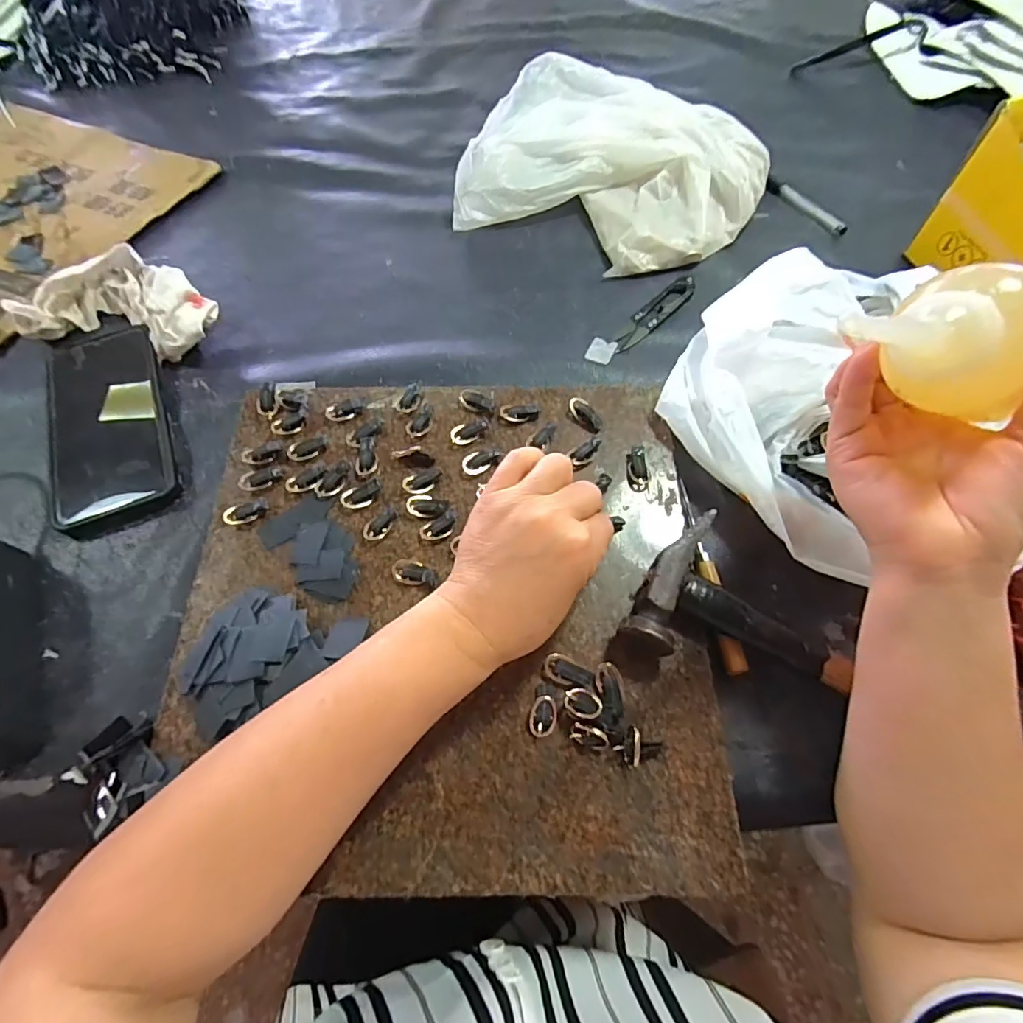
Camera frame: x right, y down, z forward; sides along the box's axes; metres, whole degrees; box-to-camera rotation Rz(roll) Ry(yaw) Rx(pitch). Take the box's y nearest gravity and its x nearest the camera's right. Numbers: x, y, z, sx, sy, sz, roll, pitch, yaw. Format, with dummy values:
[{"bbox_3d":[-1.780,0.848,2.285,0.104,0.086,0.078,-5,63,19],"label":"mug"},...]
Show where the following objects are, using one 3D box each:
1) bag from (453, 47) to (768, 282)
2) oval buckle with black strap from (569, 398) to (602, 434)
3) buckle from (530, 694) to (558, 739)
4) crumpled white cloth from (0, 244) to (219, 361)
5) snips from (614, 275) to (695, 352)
[{"bbox_3d":[0.097,-0.334,0.491,0.266,0.058,0.247,23,64,11],"label":"bag"},{"bbox_3d":[0.051,-0.066,0.352,0.016,0.009,0.027,-22,65,-12],"label":"oval buckle with black strap"},{"bbox_3d":[0.016,0.106,0.269,0.013,0.009,0.019,10,62,4],"label":"buckle"},{"bbox_3d":[-0.294,-0.162,0.401,0.140,0.046,0.075,6,62,2],"label":"crumpled white cloth"},{"bbox_3d":[0.118,-0.163,0.424,0.024,0.008,0.098,40,69,18],"label":"snips"}]

